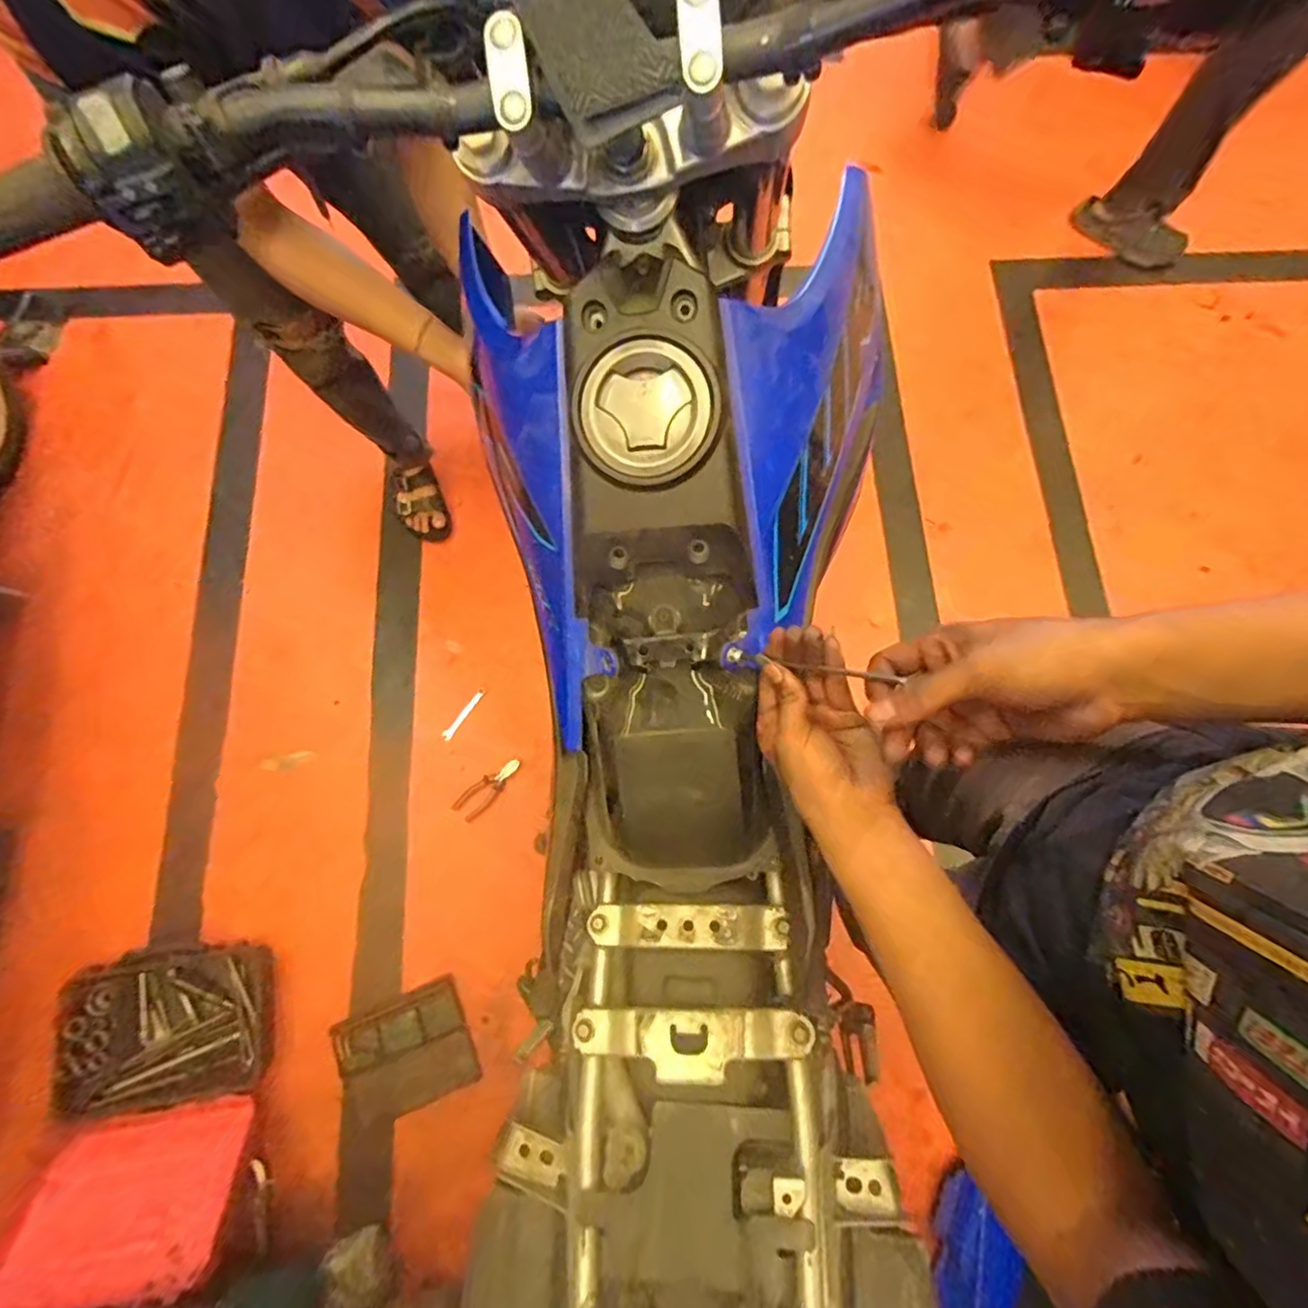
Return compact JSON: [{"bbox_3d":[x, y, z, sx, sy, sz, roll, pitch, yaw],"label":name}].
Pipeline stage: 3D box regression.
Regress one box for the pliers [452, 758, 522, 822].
[{"bbox_3d":[-0.354,0.288,1.284,0.161,0.022,0.053,-43,78,-10],"label":"pliers"}]

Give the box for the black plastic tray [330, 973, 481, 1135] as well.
[{"bbox_3d":[-0.487,0.779,1.169,0.240,0.036,0.196,-23,76,-5],"label":"black plastic tray"}]

